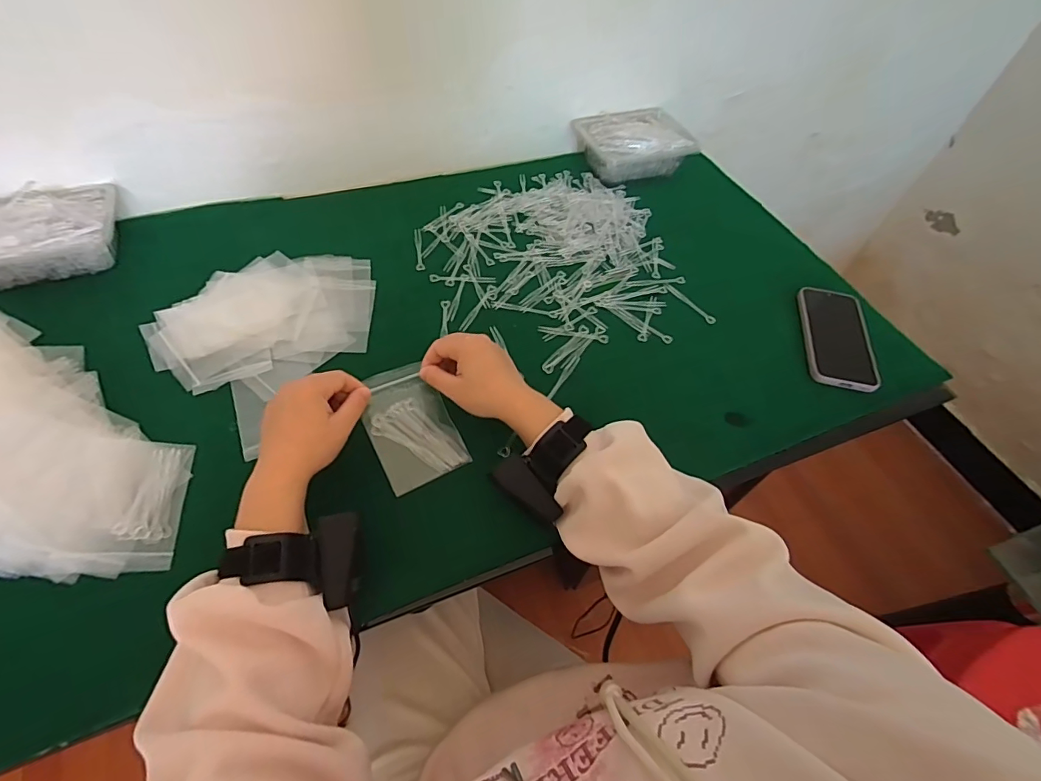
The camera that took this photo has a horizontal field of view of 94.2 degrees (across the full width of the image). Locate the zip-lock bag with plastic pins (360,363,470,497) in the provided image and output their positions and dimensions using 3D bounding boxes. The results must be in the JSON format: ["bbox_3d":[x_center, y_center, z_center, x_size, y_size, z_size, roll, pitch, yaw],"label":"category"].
[{"bbox_3d":[-0.109,0.034,0.484,0.081,0.008,0.117,-22,78,-23],"label":"zip-lock bag with plastic pins"}]

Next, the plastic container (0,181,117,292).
[{"bbox_3d":[-0.587,-0.188,0.584,0.181,0.059,0.113,-16,58,-15],"label":"plastic container"}]

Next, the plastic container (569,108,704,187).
[{"bbox_3d":[0.190,-0.412,0.805,0.178,0.061,0.137,-15,58,-15],"label":"plastic container"}]

